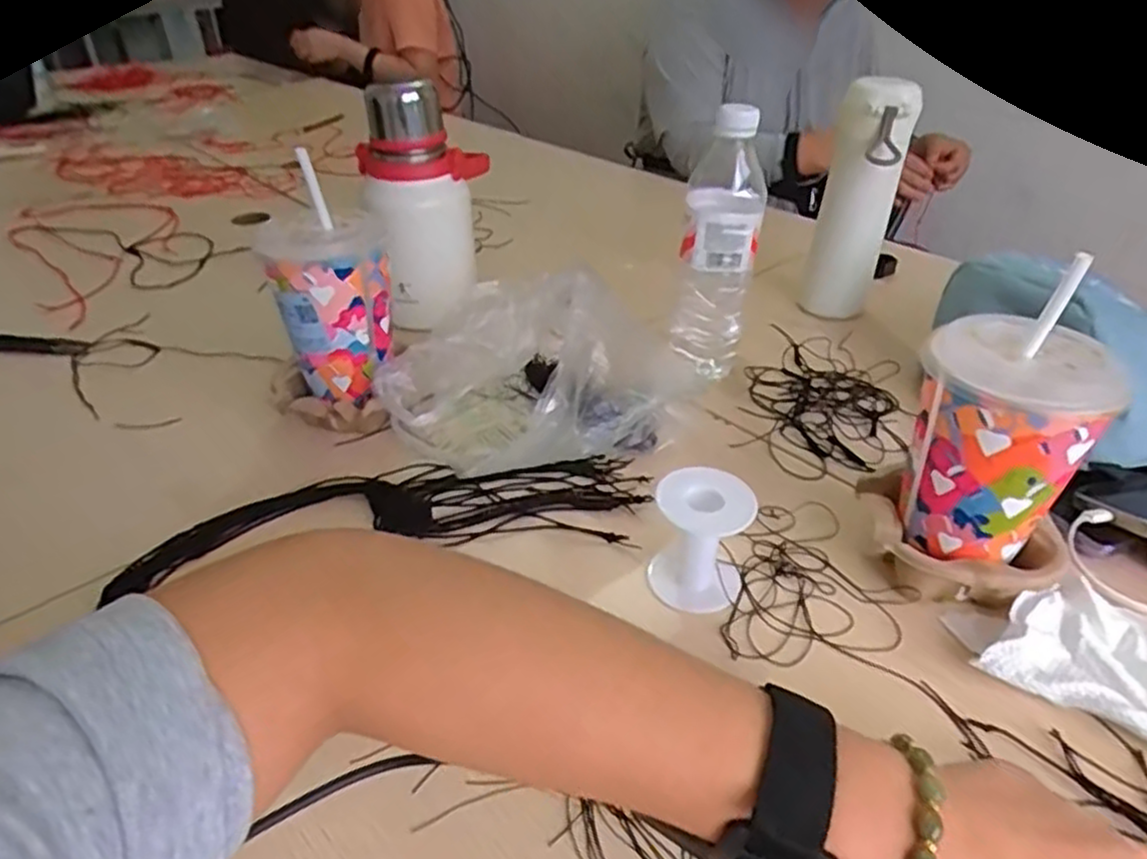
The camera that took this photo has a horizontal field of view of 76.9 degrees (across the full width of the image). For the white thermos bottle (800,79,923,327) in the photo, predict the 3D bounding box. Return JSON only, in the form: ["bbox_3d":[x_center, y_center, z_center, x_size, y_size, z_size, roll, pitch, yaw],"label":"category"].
[{"bbox_3d":[0.275,-0.215,0.701,0.063,0.213,0.058,14,37,19],"label":"white thermos bottle"}]

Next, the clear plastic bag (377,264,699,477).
[{"bbox_3d":[-0.032,-0.046,0.550,0.193,0.117,0.174,24,41,30],"label":"clear plastic bag"}]

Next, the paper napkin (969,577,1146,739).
[{"bbox_3d":[0.291,0.124,0.398,0.097,0.017,0.097,25,42,31],"label":"paper napkin"}]

